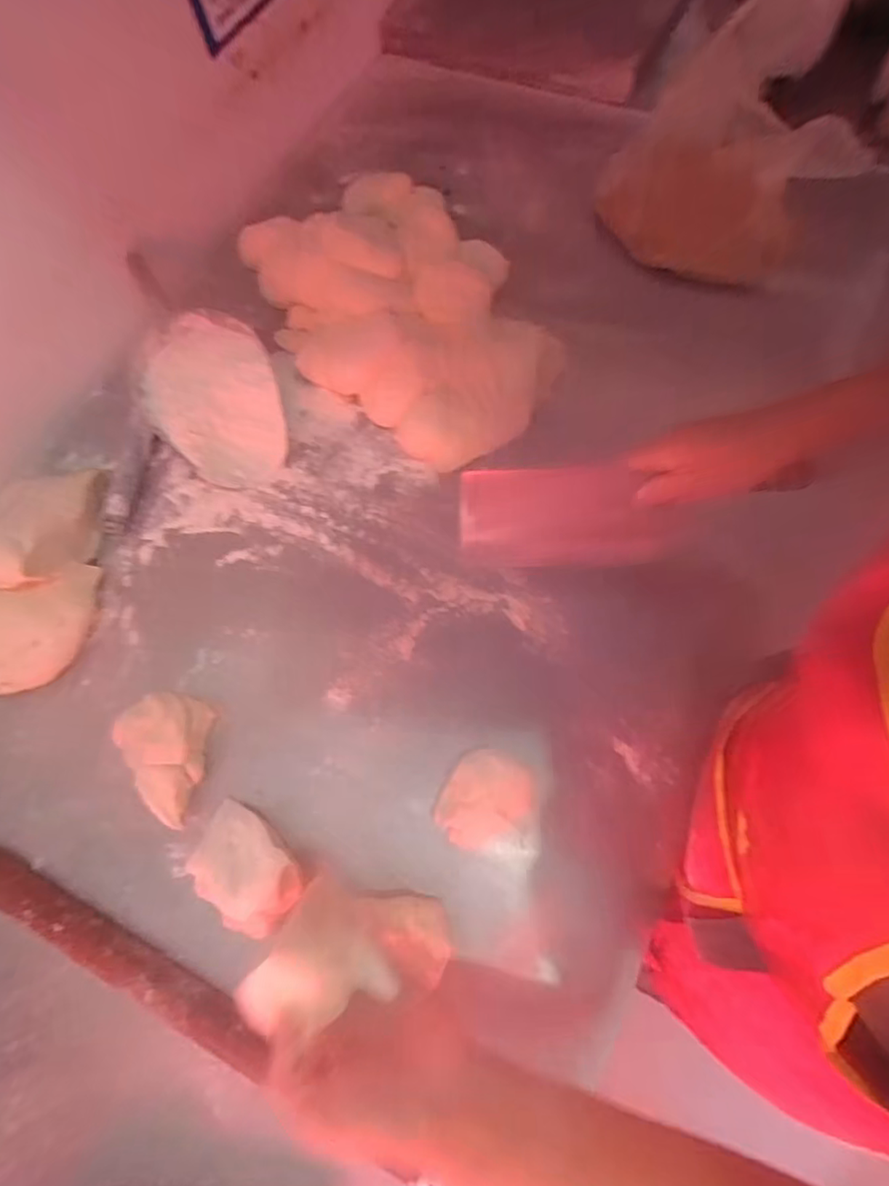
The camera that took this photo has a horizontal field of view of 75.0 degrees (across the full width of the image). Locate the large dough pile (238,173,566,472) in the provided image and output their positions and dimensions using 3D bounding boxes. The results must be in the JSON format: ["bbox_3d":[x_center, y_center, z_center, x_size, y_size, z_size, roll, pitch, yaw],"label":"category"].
[{"bbox_3d":[-0.033,-0.321,0.659,0.257,0.083,0.360,-37,72,-11],"label":"large dough pile"}]

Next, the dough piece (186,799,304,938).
[{"bbox_3d":[-0.162,0.222,0.468,0.098,0.055,0.067,35,74,15],"label":"dough piece"}]

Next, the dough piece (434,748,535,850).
[{"bbox_3d":[0.033,0.171,0.489,0.083,0.038,0.063,-34,71,-10],"label":"dough piece"}]

